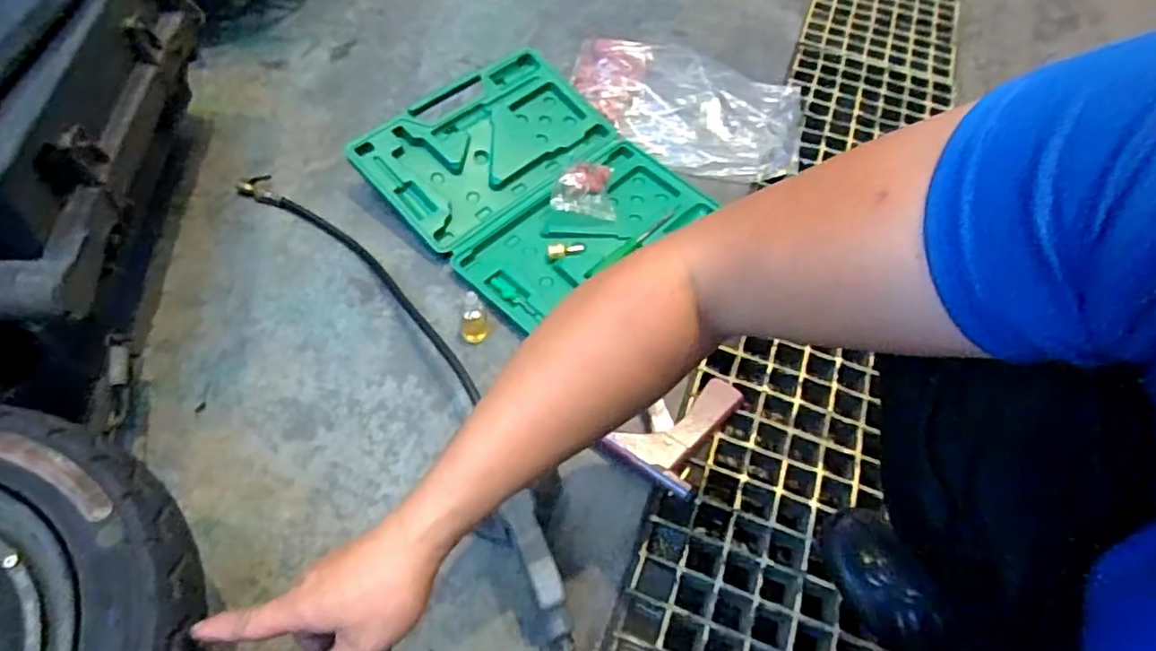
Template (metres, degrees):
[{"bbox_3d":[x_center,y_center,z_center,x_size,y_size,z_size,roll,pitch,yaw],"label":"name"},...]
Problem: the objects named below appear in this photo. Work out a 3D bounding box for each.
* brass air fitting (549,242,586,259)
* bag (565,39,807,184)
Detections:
[{"bbox_3d":[-0.014,-0.096,0.797,0.049,0.015,0.017,-15,61,-14],"label":"brass air fitting"},{"bbox_3d":[0.171,-0.350,0.980,0.364,0.067,0.282,15,58,5],"label":"bag"}]

